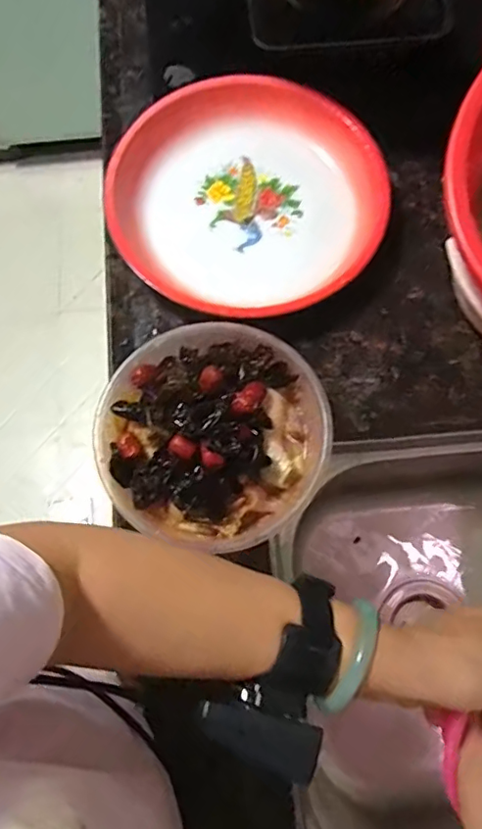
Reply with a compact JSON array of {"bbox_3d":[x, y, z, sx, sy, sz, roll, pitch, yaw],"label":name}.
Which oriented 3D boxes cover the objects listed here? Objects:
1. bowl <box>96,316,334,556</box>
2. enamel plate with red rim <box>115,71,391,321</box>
[{"bbox_3d":[-0.020,0.017,0.465,0.180,0.091,0.180,0,73,0],"label":"bowl"},{"bbox_3d":[0.007,-0.215,0.557,0.260,0.052,0.255,0,73,0],"label":"enamel plate with red rim"}]

